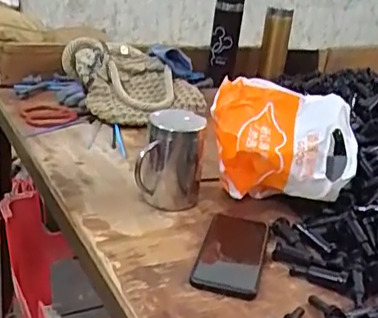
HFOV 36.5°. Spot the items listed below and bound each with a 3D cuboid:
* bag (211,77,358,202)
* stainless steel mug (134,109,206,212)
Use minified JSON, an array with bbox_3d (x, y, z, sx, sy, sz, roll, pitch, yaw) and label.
[{"bbox_3d":[0.129,-0.023,0.796,0.194,0.127,0.105,8,24,2],"label":"bag"},{"bbox_3d":[-0.024,-0.001,0.772,0.081,0.125,0.088,6,24,1],"label":"stainless steel mug"}]

